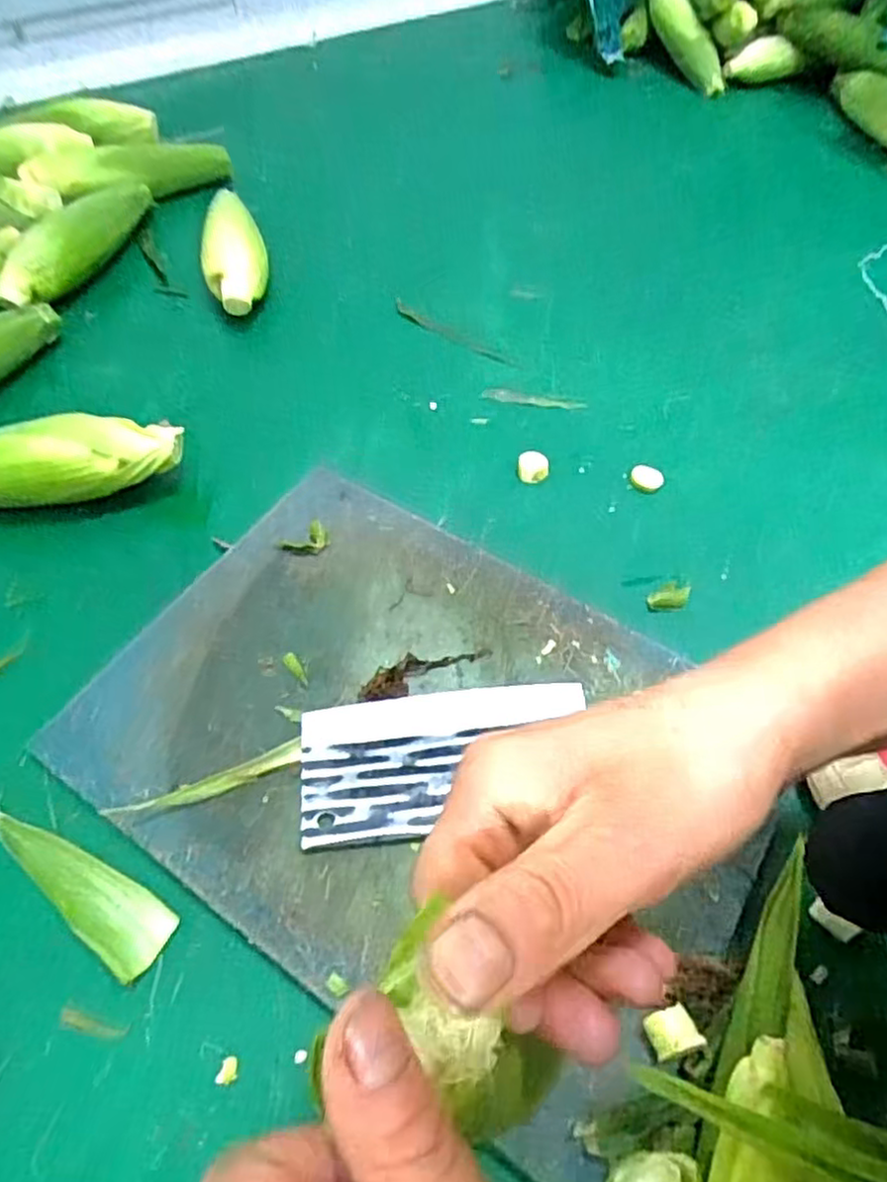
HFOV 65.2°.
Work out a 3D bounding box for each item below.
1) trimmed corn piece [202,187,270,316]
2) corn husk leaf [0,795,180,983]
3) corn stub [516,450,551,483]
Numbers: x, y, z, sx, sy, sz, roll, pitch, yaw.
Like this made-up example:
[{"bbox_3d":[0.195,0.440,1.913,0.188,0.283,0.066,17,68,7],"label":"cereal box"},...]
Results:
[{"bbox_3d":[-0.226,-0.369,0.750,0.064,0.072,0.167,-11,57,-6],"label":"trimmed corn piece"},{"bbox_3d":[-0.225,0.177,0.428,0.144,0.008,0.039,31,61,19],"label":"corn husk leaf"},{"bbox_3d":[0.079,-0.109,0.613,0.027,0.019,0.022,9,56,6],"label":"corn stub"}]

